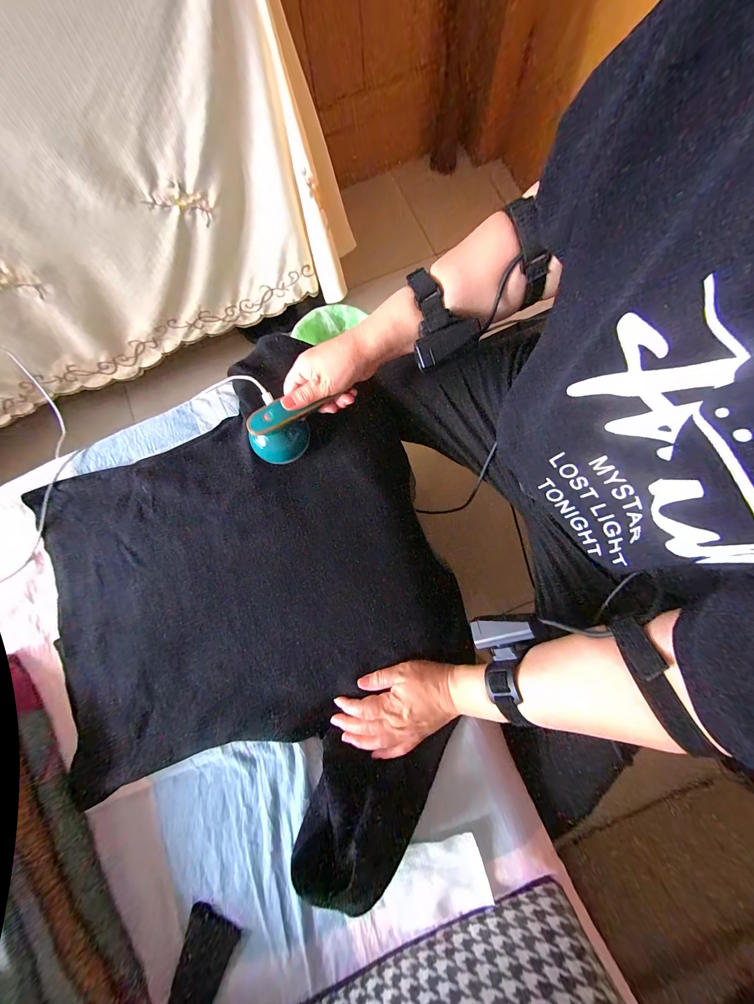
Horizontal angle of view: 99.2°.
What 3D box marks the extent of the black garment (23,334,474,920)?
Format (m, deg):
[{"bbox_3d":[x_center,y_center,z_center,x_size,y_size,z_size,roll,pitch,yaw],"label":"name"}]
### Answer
[{"bbox_3d":[-0.165,0.108,0.416,0.506,0.100,0.625,-18,80,-2],"label":"black garment"}]

